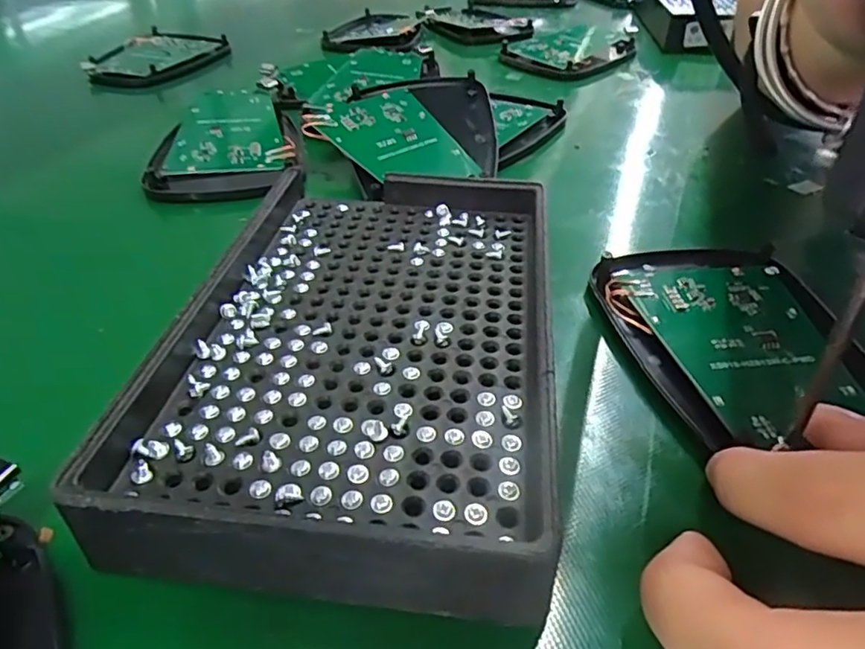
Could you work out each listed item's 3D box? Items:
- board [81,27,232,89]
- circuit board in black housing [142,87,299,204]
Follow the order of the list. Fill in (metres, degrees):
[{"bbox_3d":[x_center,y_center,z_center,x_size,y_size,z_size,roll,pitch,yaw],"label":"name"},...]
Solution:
[{"bbox_3d":[-0.180,-0.172,0.378,0.064,0.010,0.087,12,41,11],"label":"board"},{"bbox_3d":[-0.093,-0.084,0.267,0.059,0.012,0.096,-6,41,-12],"label":"circuit board in black housing"}]

